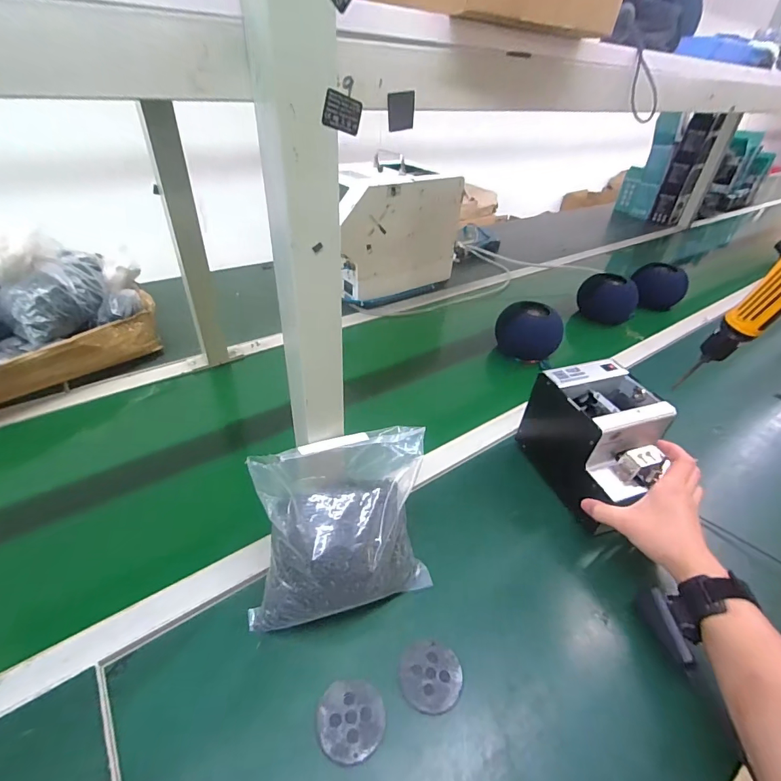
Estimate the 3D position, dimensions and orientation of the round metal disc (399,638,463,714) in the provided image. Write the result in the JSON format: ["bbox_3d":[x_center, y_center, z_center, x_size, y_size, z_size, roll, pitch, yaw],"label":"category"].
[{"bbox_3d":[0.040,0.281,0.407,0.059,0.006,0.063,3,38,-2],"label":"round metal disc"}]

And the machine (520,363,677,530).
[{"bbox_3d":[0.287,0.067,0.561,0.132,0.136,0.174,-13,41,-21],"label":"machine"}]

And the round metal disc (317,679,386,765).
[{"bbox_3d":[-0.035,0.297,0.372,0.059,0.004,0.060,3,38,-2],"label":"round metal disc"}]

